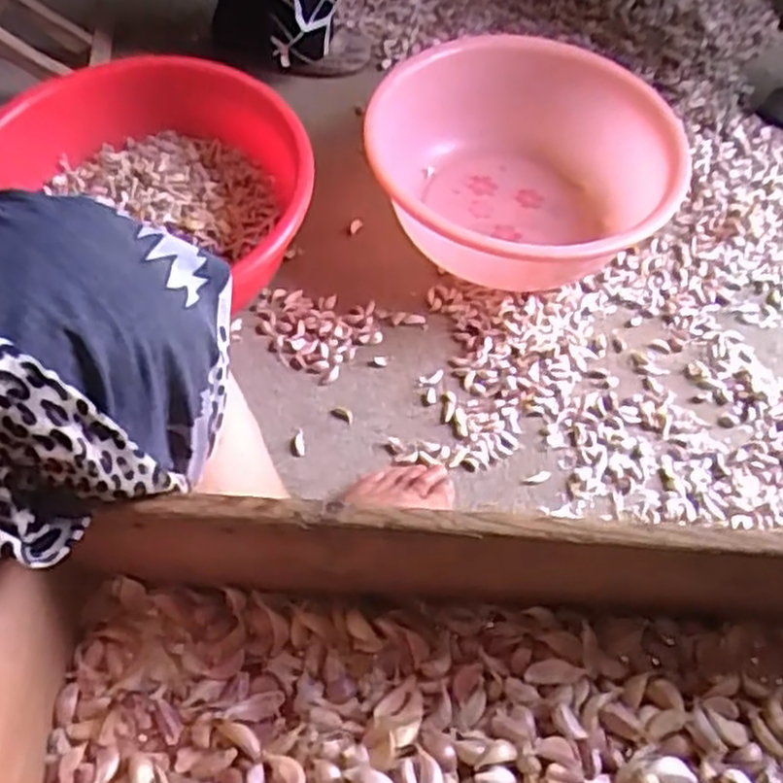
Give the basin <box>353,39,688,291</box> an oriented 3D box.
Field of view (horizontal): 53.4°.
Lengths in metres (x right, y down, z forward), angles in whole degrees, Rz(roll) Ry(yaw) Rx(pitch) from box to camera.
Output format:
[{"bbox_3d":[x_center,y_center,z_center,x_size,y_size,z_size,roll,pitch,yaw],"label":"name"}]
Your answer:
[{"bbox_3d":[0.156,-0.268,0.935,0.330,0.143,0.350,1,59,-2],"label":"basin"}]

